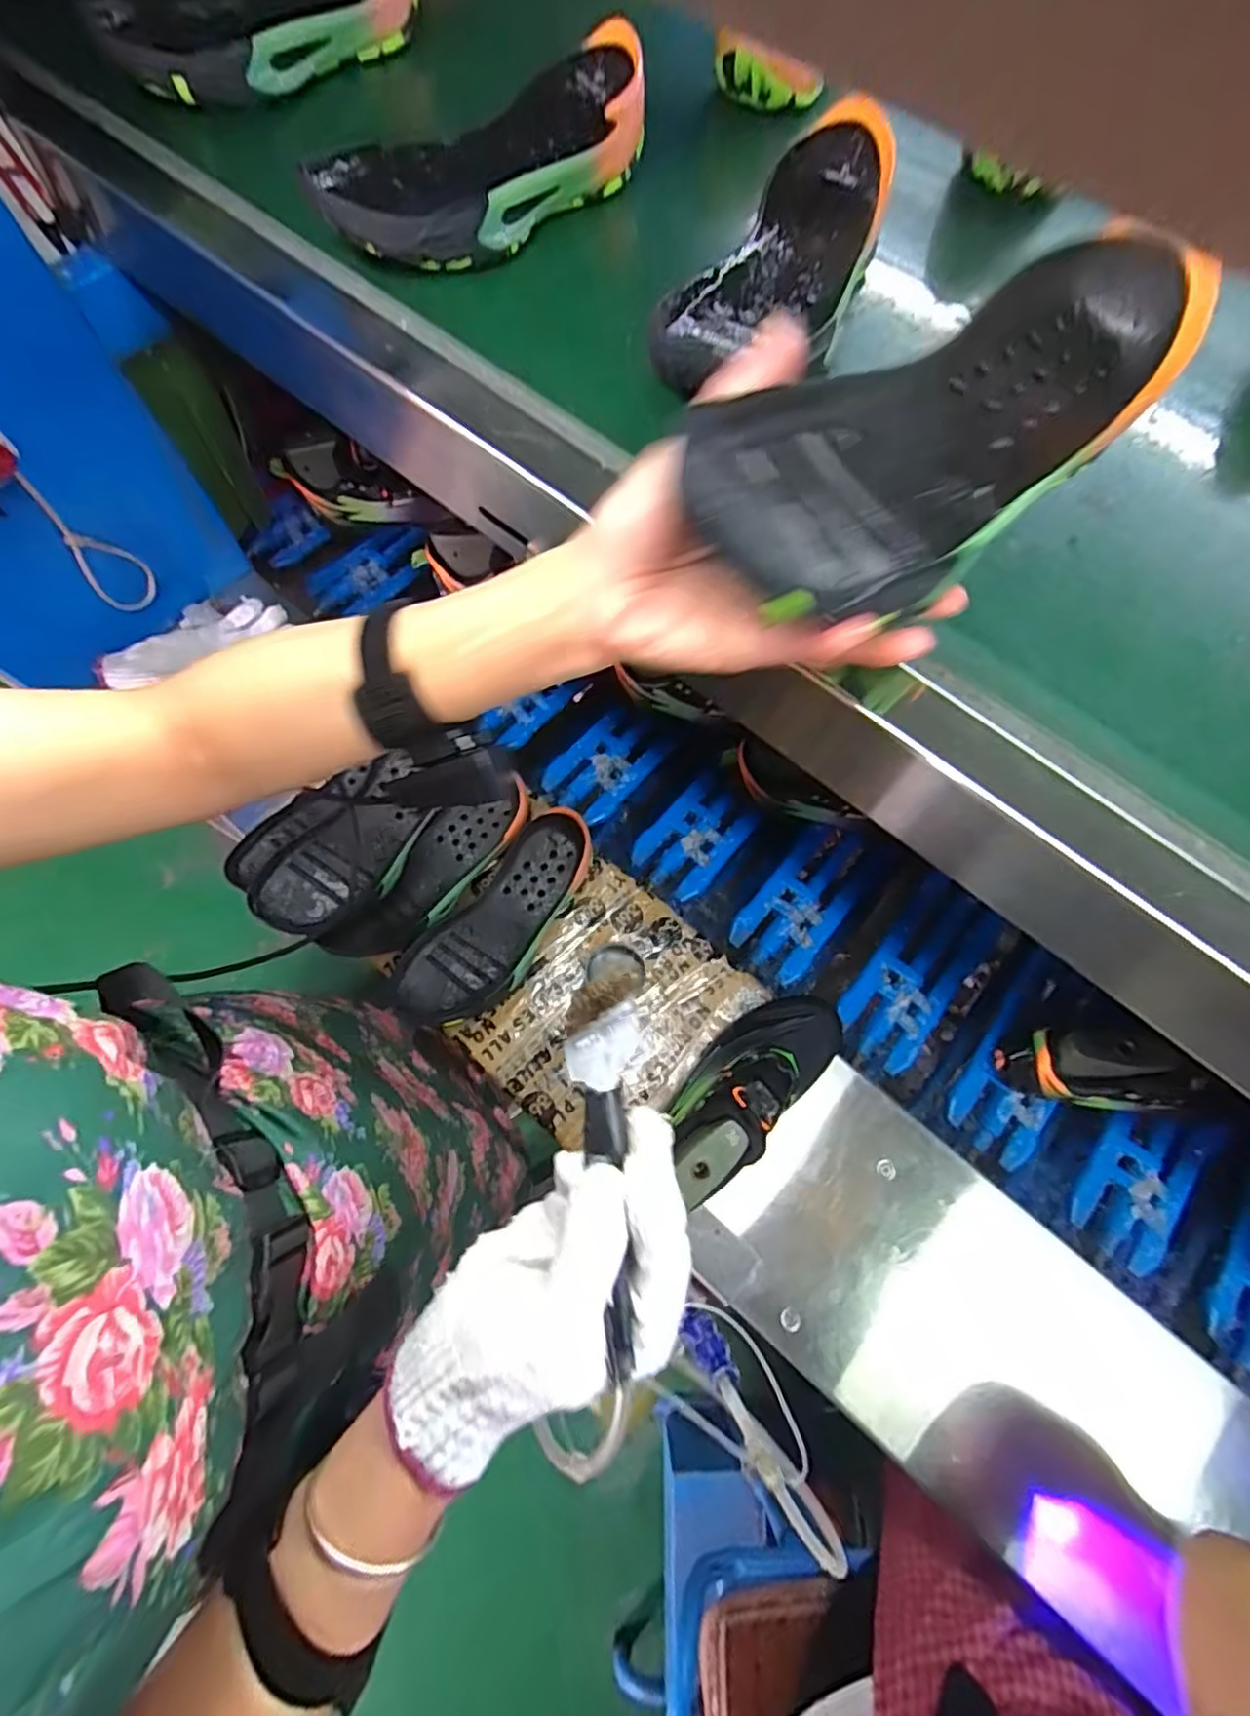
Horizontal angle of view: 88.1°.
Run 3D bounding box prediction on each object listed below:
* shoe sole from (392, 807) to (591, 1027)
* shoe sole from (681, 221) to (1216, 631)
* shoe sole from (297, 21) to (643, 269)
[{"bbox_3d":[-0.119,0.062,0.639,0.095,0.030,0.245,40,72,11],"label":"shoe sole"},{"bbox_3d":[0.132,-0.169,0.257,0.242,0.037,0.091,-34,75,-11],"label":"shoe sole"},{"bbox_3d":[-0.092,-0.465,0.431,0.231,0.058,0.097,-42,77,-16],"label":"shoe sole"}]

